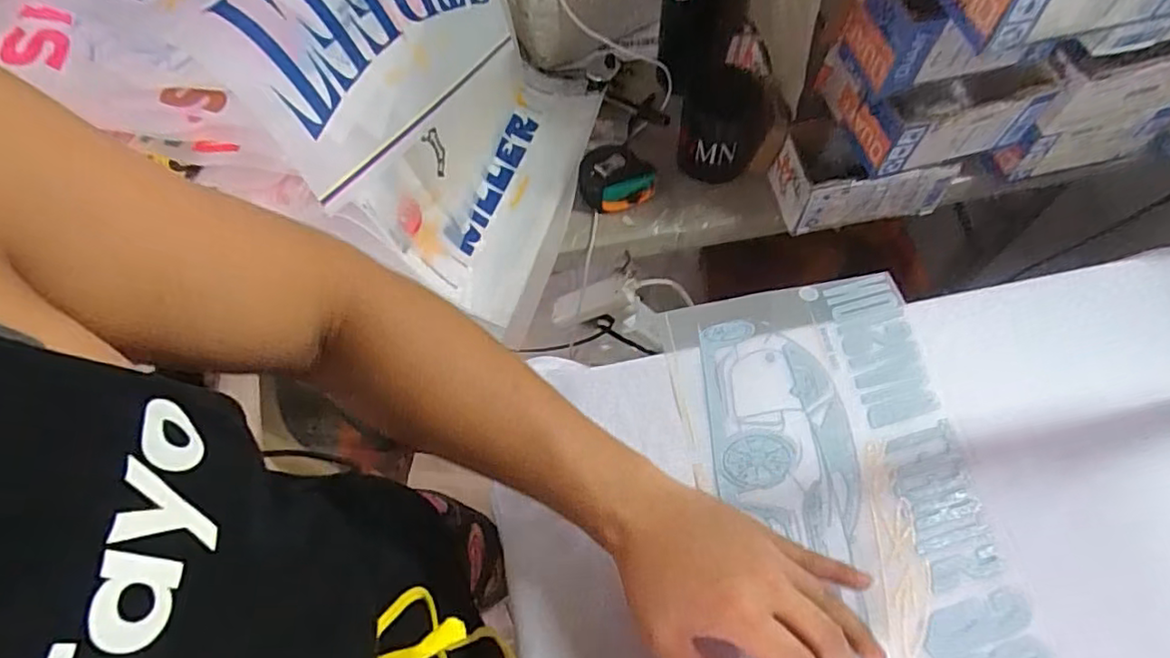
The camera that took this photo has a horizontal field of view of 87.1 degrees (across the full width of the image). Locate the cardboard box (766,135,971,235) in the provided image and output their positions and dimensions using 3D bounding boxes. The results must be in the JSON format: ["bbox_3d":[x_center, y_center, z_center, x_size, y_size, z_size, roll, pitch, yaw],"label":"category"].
[{"bbox_3d":[0.289,-0.161,0.641,0.168,0.073,0.083,-10,64,-2],"label":"cardboard box"}]

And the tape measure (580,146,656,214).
[{"bbox_3d":[0.030,-0.171,0.678,0.071,0.044,0.075,-1,64,2],"label":"tape measure"}]

